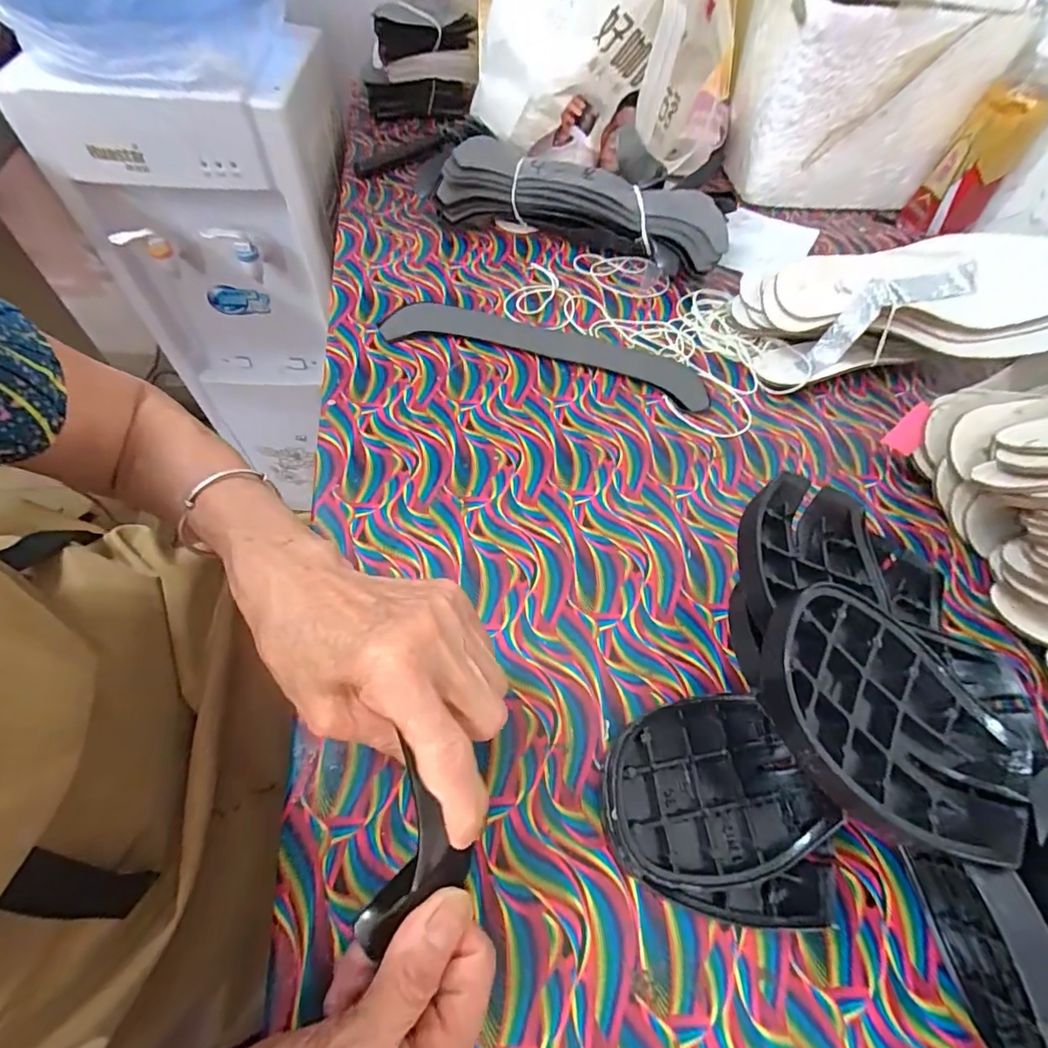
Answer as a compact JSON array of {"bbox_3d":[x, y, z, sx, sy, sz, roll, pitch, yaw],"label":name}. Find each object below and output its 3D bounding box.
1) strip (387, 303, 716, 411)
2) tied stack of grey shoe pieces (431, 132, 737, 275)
[{"bbox_3d":[0.021,-0.162,0.464,0.294,0.011,0.058,14,58,4],"label":"strip"},{"bbox_3d":[0.065,-0.336,0.538,0.298,0.068,0.094,13,58,3],"label":"tied stack of grey shoe pieces"}]

